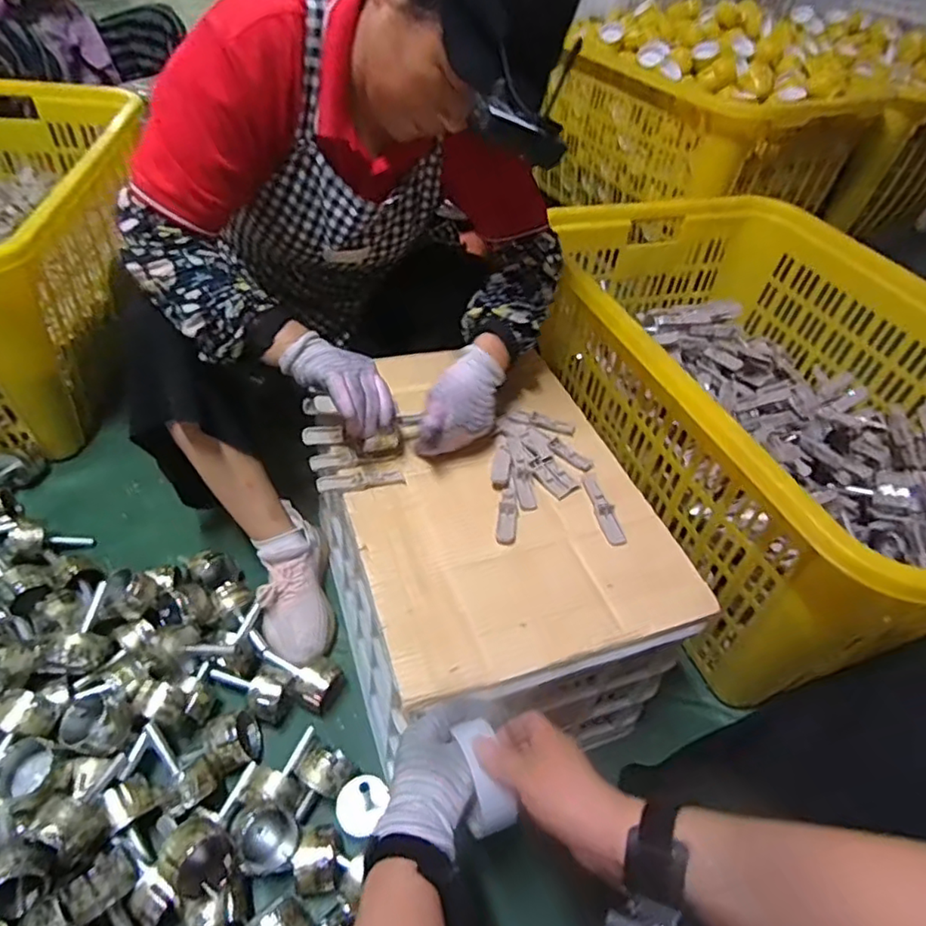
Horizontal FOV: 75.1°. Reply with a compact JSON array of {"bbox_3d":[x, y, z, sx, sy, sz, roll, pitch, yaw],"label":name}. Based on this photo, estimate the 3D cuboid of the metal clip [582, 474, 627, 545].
[{"bbox_3d":[0.167,0.052,0.709,0.025,0.007,0.097,-4,46,-11],"label":"metal clip"}]

